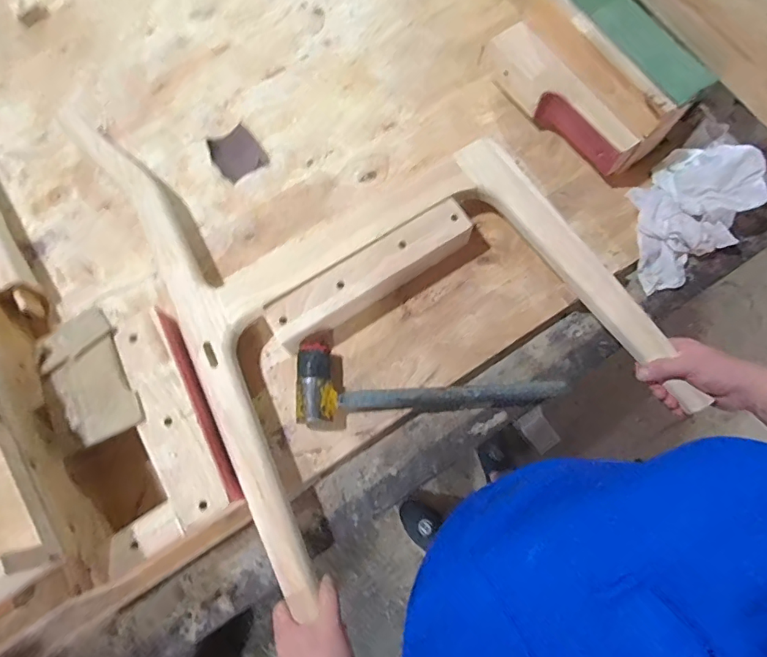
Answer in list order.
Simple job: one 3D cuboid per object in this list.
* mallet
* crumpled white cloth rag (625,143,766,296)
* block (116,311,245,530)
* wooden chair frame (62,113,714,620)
[{"bbox_3d":[0.053,0.060,0.610,0.322,0.053,0.100,-5,76,0],"label":"mallet"},{"bbox_3d":[0.402,-0.156,0.646,0.175,0.098,0.143,-37,78,-8],"label":"crumpled white cloth rag"},{"bbox_3d":[-0.242,0.095,0.557,0.071,0.030,0.247,-27,76,-6],"label":"block"},{"bbox_3d":[-0.036,-0.101,0.625,0.504,0.056,0.695,-29,77,-6],"label":"wooden chair frame"}]

